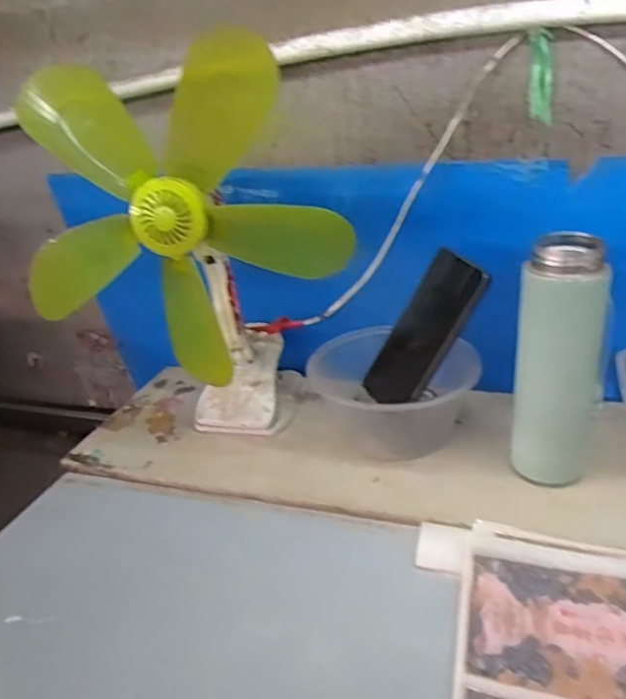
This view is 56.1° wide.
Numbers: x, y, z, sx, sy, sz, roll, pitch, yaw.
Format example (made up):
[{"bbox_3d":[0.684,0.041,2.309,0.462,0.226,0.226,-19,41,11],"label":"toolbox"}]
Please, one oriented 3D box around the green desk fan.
[{"bbox_3d":[-0.117,-0.072,0.563,0.296,0.369,0.101,-6,30,0],"label":"green desk fan"}]

